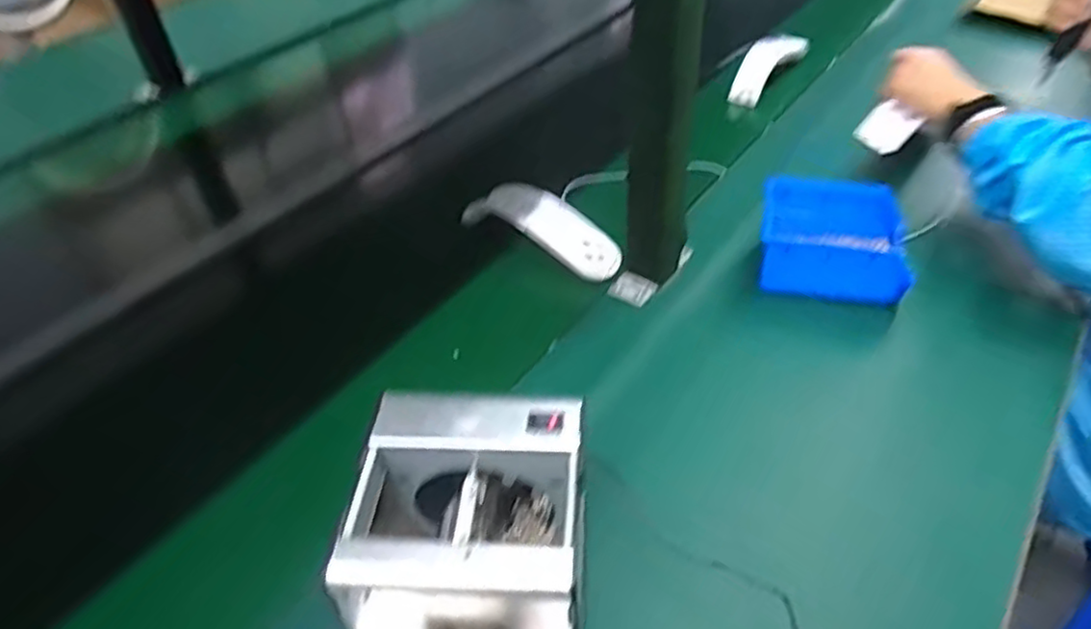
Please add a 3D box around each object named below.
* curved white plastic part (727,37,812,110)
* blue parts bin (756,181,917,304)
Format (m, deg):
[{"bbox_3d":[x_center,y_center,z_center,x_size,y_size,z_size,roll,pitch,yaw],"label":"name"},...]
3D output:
[{"bbox_3d":[0.321,-0.366,1.024,0.047,0.046,0.156,33,68,32],"label":"curved white plastic part"},{"bbox_3d":[0.280,-0.068,0.692,0.134,0.076,0.111,9,44,13],"label":"blue parts bin"}]

